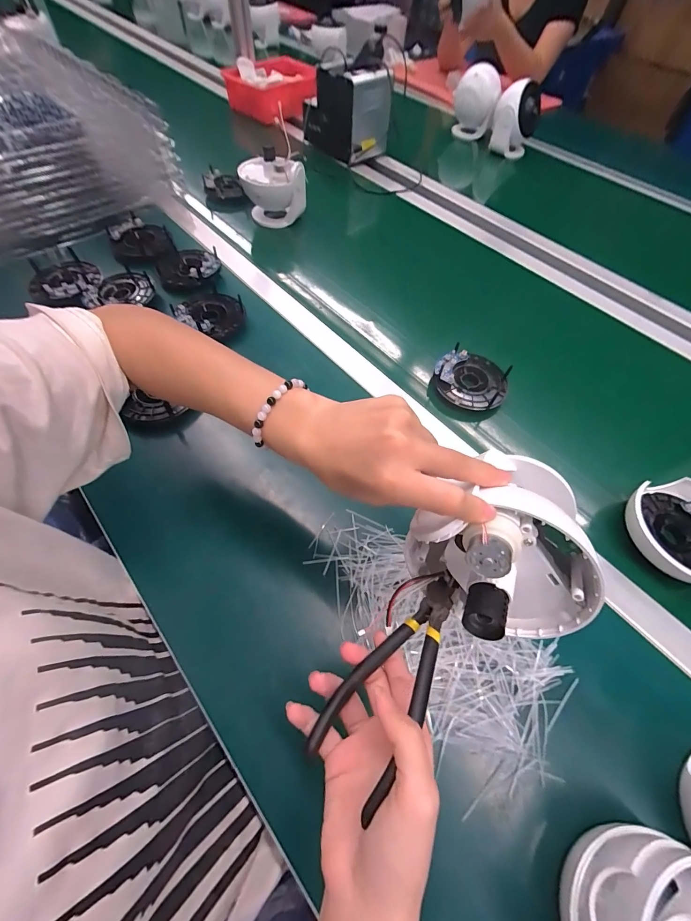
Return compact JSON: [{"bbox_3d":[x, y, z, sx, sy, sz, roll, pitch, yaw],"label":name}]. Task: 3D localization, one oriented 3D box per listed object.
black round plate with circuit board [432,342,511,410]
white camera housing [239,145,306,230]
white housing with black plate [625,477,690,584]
[{"bbox_3d":[0.173,-0.112,0.496,0.096,0.036,0.098,1,59,-2],"label":"black round plate with circuit board"},{"bbox_3d":[-0.134,-0.510,0.668,0.113,0.099,0.090,-5,60,-6],"label":"white camera housing"},{"bbox_3d":[0.370,0.076,0.382,0.091,0.039,0.114,-7,60,-8],"label":"white housing with black plate"}]

